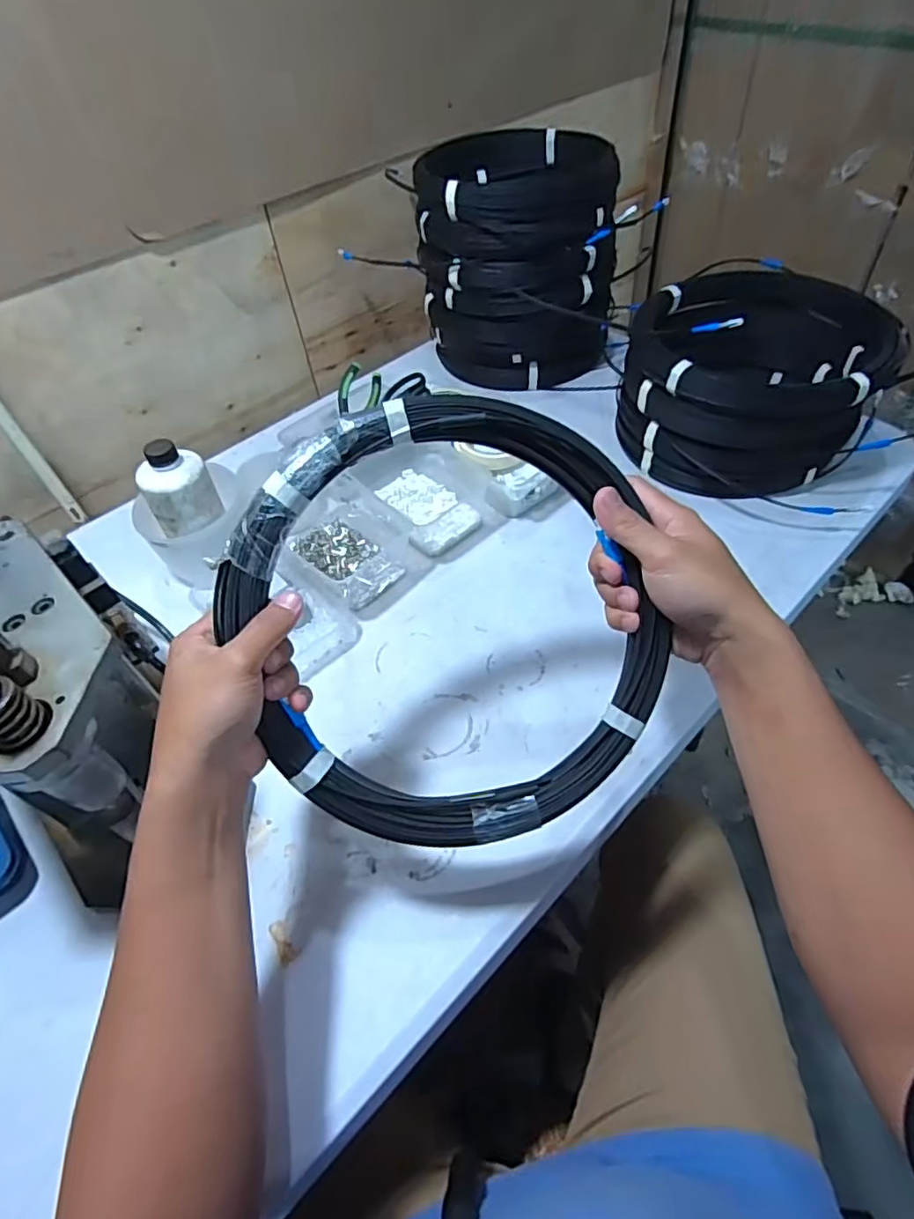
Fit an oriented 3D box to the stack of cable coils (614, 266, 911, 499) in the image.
[{"bbox_3d":[0.370,-0.289,0.753,0.288,0.146,0.323,24,56,24],"label":"stack of cable coils"}]

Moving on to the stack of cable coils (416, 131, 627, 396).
[{"bbox_3d":[0.093,-0.517,0.896,0.270,0.269,0.270,10,51,15],"label":"stack of cable coils"}]

